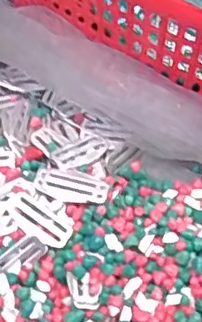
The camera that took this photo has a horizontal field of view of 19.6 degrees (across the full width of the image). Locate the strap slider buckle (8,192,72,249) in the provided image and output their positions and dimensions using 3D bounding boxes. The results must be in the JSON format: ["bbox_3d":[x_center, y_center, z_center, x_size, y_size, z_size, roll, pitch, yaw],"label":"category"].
[{"bbox_3d":[-0.053,0.052,0.512,0.058,0.005,0.026,35,62,-7],"label":"strap slider buckle"}]

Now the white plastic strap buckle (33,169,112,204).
[{"bbox_3d":[-0.027,0.023,0.528,0.066,0.007,0.029,12,63,4],"label":"white plastic strap buckle"}]

